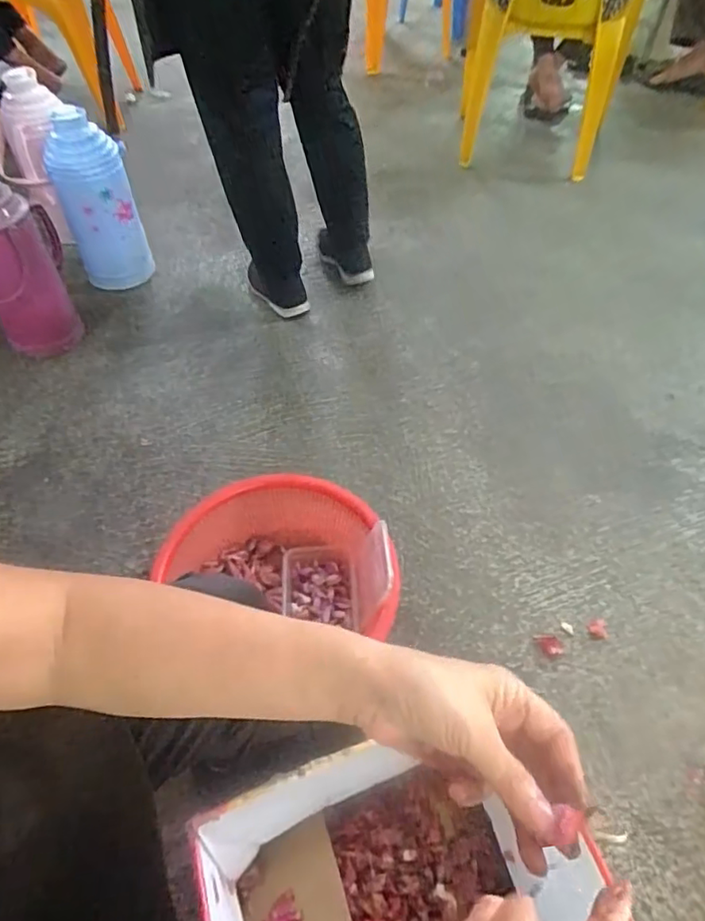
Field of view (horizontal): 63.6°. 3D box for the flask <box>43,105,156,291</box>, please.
[{"bbox_3d":[-0.573,-0.574,1.288,0.157,0.368,0.134,-23,55,-17],"label":"flask"}]

